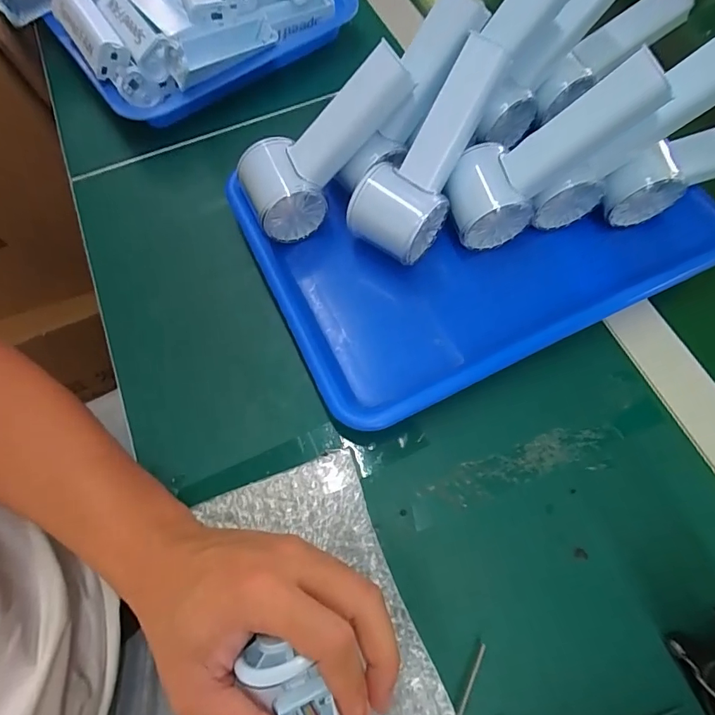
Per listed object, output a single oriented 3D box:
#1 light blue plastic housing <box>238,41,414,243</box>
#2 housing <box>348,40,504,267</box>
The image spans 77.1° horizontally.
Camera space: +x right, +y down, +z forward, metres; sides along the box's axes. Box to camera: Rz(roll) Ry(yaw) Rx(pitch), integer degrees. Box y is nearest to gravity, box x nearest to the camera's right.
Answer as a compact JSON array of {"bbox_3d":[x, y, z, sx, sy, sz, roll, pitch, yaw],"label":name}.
[{"bbox_3d":[-0.026,-0.159,0.336,0.144,0.051,0.061,-42,67,19],"label":"light blue plastic housing"},{"bbox_3d":[0.052,-0.146,0.324,0.061,0.043,0.149,35,108,16],"label":"housing"}]

